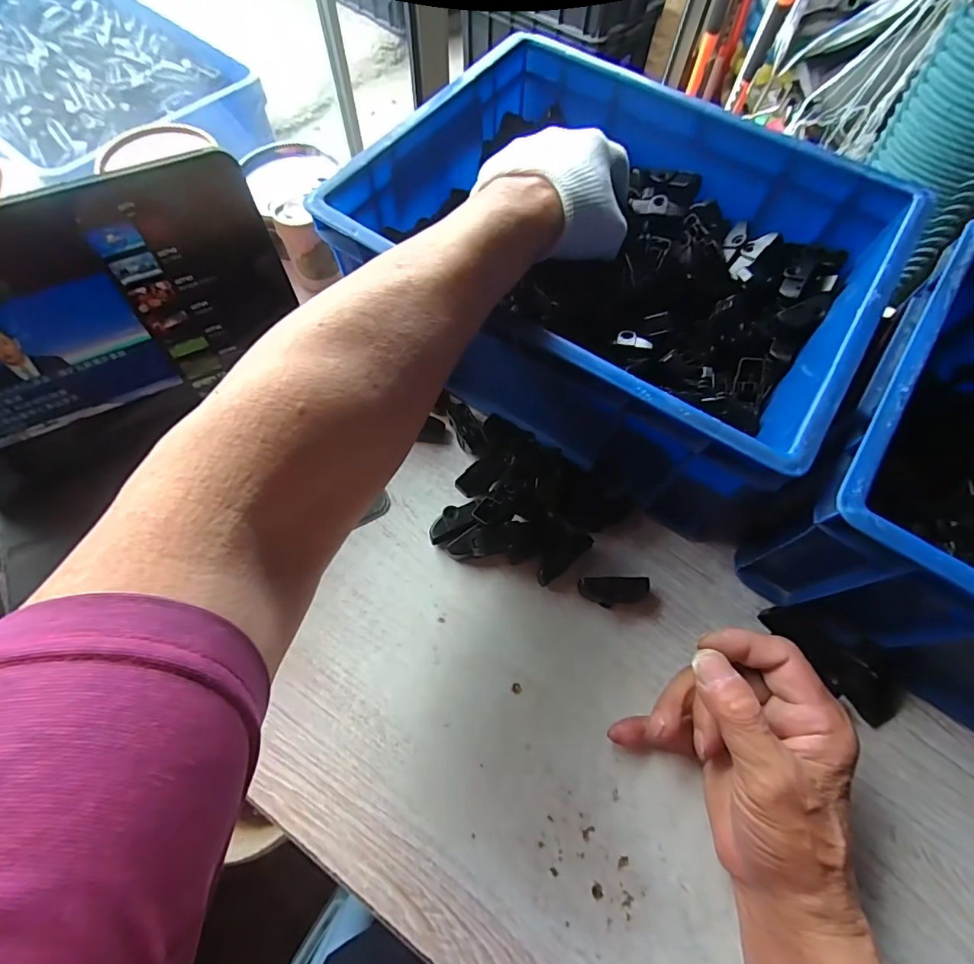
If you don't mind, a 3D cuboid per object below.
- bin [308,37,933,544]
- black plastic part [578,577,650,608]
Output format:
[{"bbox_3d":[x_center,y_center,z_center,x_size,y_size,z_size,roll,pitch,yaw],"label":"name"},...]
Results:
[{"bbox_3d":[0.092,-0.154,0.376,0.342,0.130,0.255,33,69,12],"label":"bin"},{"bbox_3d":[0.087,0.076,0.335,0.046,0.016,0.018,1,66,-2],"label":"black plastic part"}]

